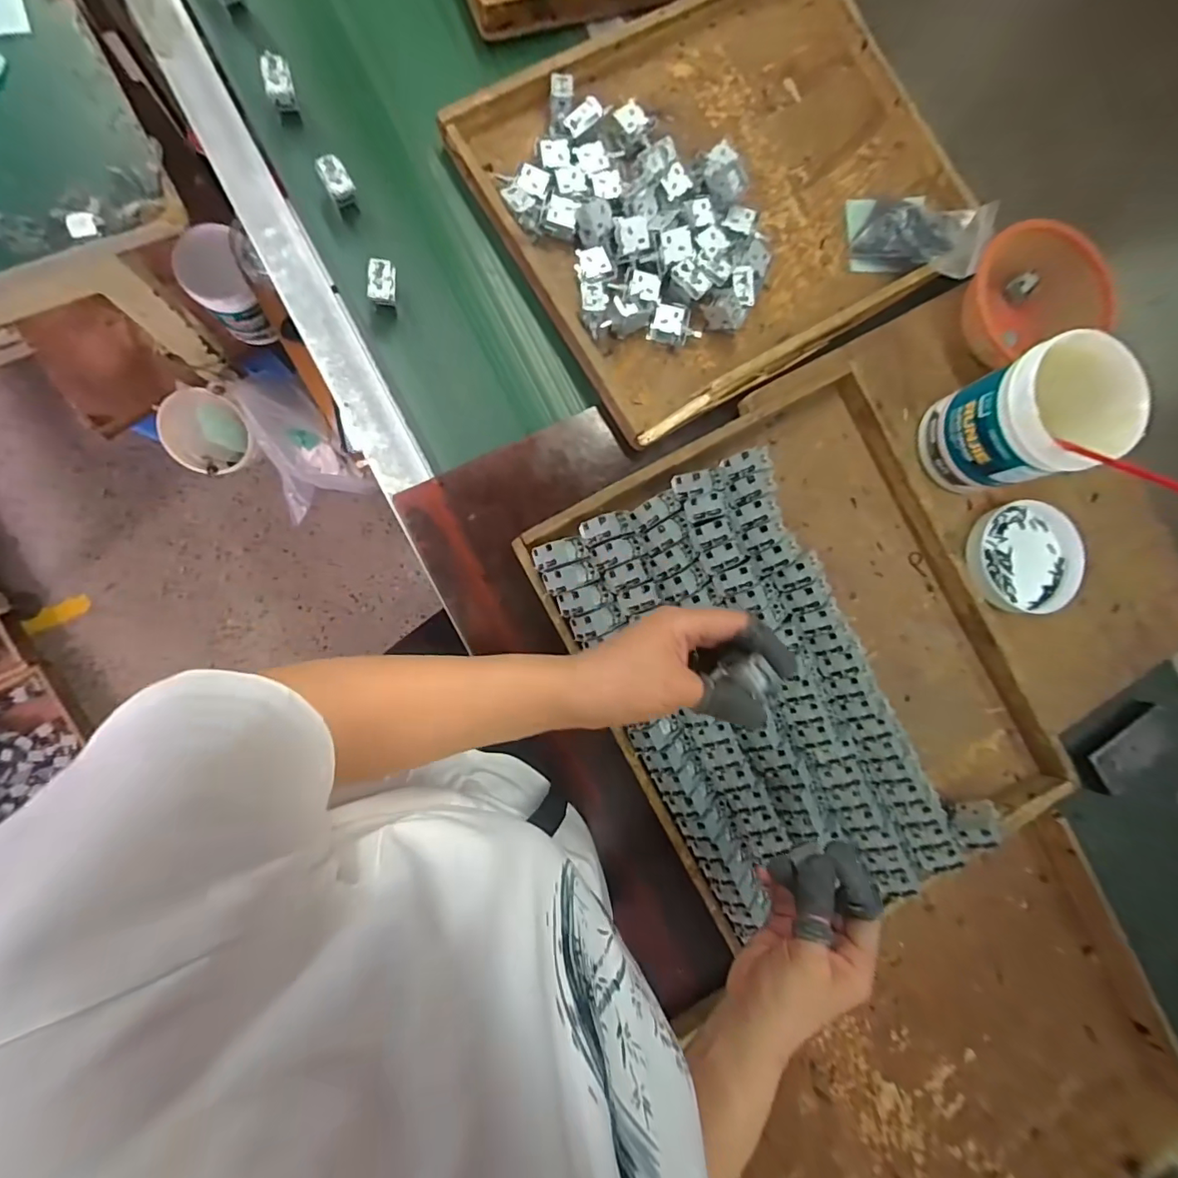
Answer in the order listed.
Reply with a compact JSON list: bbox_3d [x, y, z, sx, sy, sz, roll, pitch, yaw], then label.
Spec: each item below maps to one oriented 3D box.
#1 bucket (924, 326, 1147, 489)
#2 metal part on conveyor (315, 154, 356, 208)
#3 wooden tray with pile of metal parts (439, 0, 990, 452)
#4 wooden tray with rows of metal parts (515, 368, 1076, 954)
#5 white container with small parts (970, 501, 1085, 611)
[{"bbox_3d":[0.442,-0.168,0.524,0.132,0.139,0.117,-21,90,-10],"label":"bucket"},{"bbox_3d":[-0.252,-0.403,0.528,0.026,0.044,0.041,-26,91,-10],"label":"metal part on conveyor"},{"bbox_3d":[0.157,-0.442,0.585,0.500,0.060,0.414,-33,92,-10],"label":"wooden tray with pile of metal parts"},{"bbox_3d":[0.215,0.078,0.523,0.397,0.056,0.494,-28,91,-10],"label":"wooden tray with rows of metal parts"},{"bbox_3d":[0.497,-0.035,0.598,0.120,0.034,0.126,22,85,5],"label":"white container with small parts"}]

